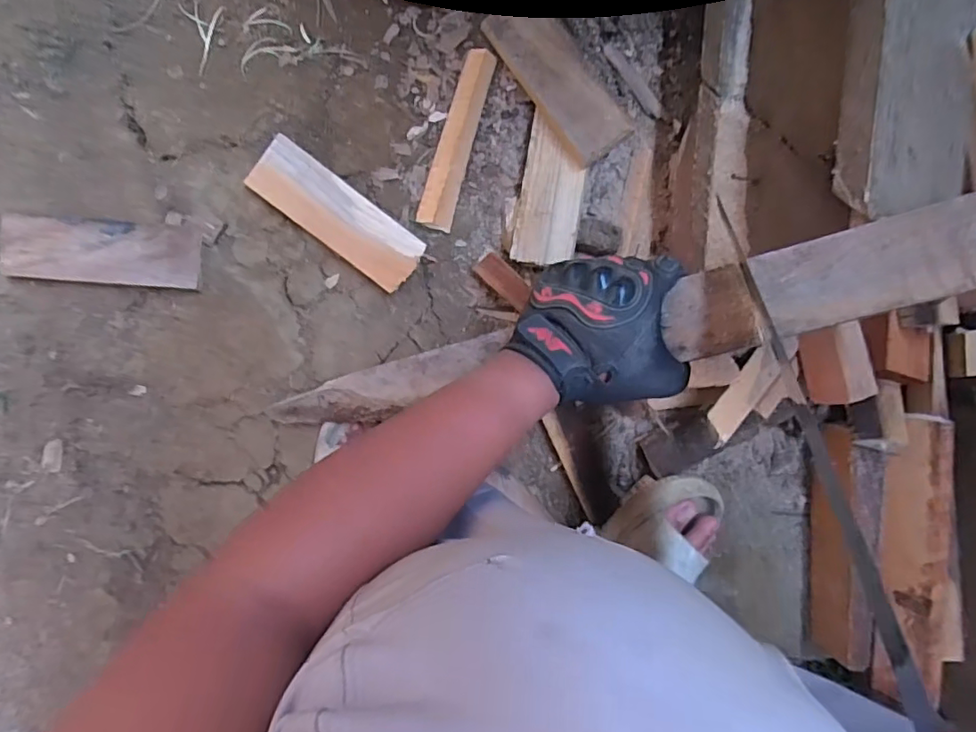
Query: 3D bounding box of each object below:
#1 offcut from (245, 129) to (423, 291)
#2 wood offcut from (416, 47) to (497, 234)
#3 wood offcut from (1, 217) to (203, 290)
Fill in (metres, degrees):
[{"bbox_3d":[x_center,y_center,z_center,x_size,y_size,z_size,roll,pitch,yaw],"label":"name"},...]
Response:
[{"bbox_3d":[-0.146,-0.146,0.563,0.173,0.024,0.059,37,89,-6],"label":"offcut"},{"bbox_3d":[-0.031,-0.225,0.571,0.035,0.020,0.179,15,92,-6],"label":"wood offcut"},{"bbox_3d":[-0.361,-0.107,0.543,0.174,0.018,0.057,4,93,-5],"label":"wood offcut"}]

